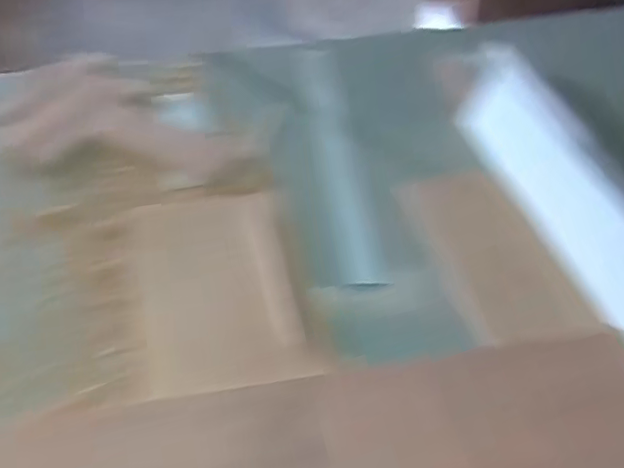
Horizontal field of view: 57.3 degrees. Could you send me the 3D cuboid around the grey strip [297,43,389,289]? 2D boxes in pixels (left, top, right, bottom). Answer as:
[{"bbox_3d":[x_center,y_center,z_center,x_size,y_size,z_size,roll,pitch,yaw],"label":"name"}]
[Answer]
[{"bbox_3d":[0.042,-0.142,0.955,0.068,0.026,0.566,-4,48,-7],"label":"grey strip"}]

